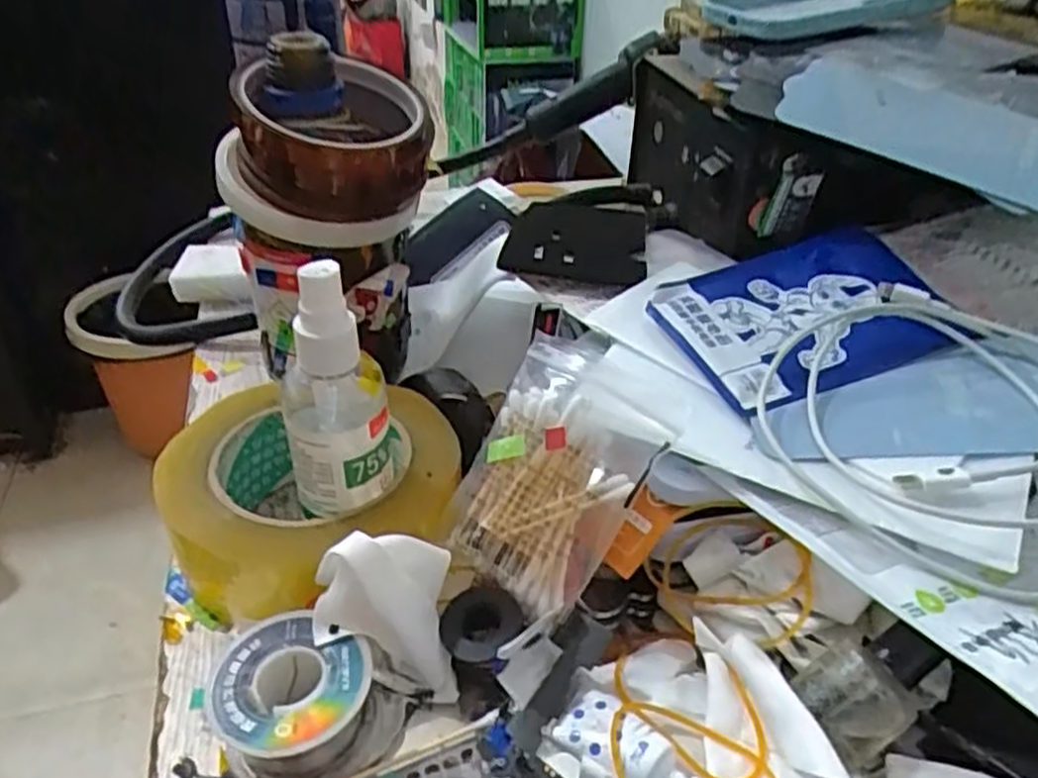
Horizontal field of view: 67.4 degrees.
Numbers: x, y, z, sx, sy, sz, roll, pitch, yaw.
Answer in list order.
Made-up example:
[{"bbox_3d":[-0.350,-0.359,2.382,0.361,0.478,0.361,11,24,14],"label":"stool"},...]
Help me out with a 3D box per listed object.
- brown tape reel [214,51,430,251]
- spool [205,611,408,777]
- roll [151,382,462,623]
[{"bbox_3d":[-0.092,-0.117,0.371,0.097,0.066,0.095,-5,36,-9],"label":"brown tape reel"},{"bbox_3d":[-0.073,0.109,0.266,0.059,0.030,0.048,13,37,15],"label":"spool"},{"bbox_3d":[-0.086,0.042,0.334,0.118,0.049,0.109,1,36,-1],"label":"roll"}]

